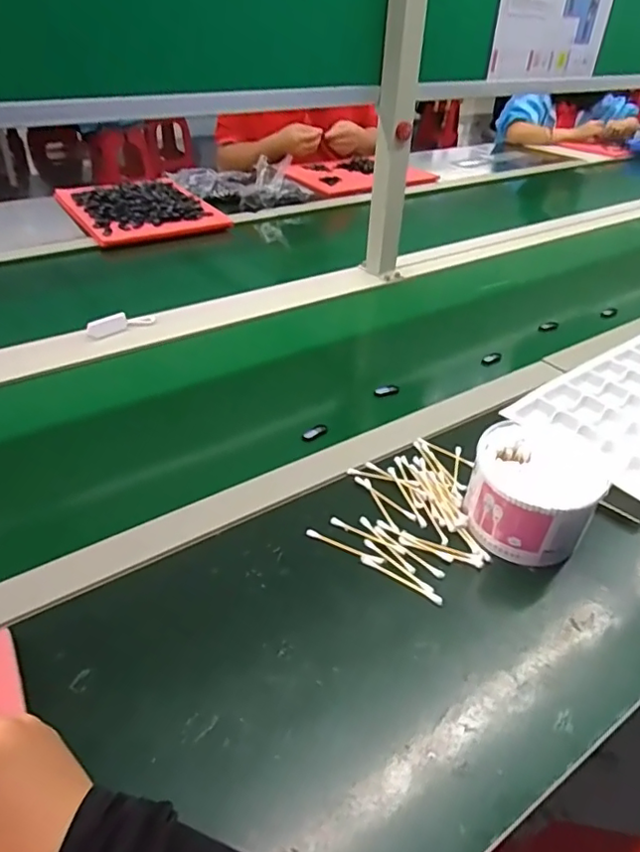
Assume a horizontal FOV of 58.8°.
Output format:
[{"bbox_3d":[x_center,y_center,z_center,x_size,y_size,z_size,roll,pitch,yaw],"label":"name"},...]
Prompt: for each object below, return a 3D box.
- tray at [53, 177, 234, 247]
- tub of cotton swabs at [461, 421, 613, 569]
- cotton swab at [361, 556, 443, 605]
[{"bbox_3d":[-0.378,-0.456,1.185,0.269,0.031,0.350,-20,43,-27],"label":"tray"},{"bbox_3d":[0.190,0.059,0.512,0.104,0.074,0.109,2,39,-2],"label":"tub of cotton swabs"},{"bbox_3d":[0.067,0.128,0.474,0.075,0.004,0.007,24,44,24],"label":"cotton swab"}]

